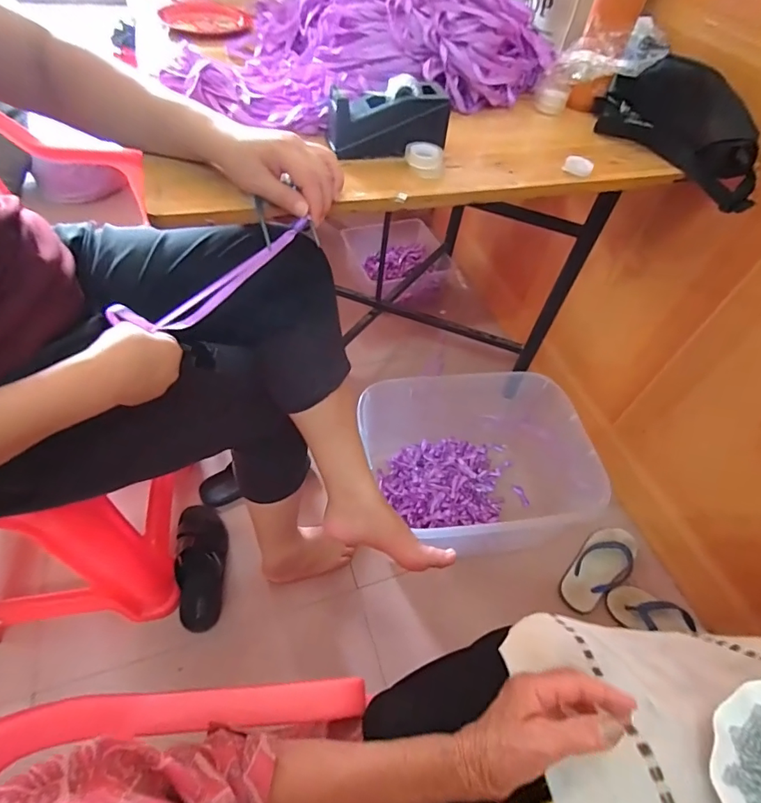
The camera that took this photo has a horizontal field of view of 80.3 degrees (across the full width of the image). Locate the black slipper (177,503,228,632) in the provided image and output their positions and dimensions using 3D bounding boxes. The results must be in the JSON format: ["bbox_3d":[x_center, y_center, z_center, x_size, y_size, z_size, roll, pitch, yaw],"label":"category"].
[{"bbox_3d":[-0.367,0.339,0.936,0.100,0.066,0.241,-7,55,-11],"label":"black slipper"}]

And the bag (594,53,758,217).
[{"bbox_3d":[0.437,-0.412,0.656,0.118,0.089,0.293,-29,62,-24],"label":"bag"}]

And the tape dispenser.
[{"bbox_3d":[0.013,-0.349,0.567,0.151,0.072,0.062,-4,54,-9],"label":"tape dispenser"}]

